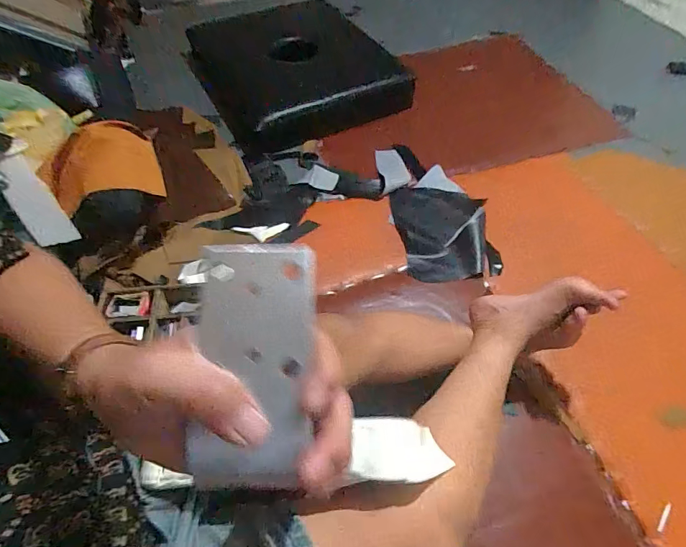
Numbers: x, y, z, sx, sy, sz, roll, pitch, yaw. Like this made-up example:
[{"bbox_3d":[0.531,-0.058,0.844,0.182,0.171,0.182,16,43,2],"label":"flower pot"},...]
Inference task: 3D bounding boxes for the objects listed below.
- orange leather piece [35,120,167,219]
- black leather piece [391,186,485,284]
[{"bbox_3d":[-0.524,-0.245,0.891,0.211,0.101,0.178,-21,58,-15],"label":"orange leather piece"},{"bbox_3d":[0.246,-0.114,1.017,0.230,0.028,0.305,-2,55,-2],"label":"black leather piece"}]

